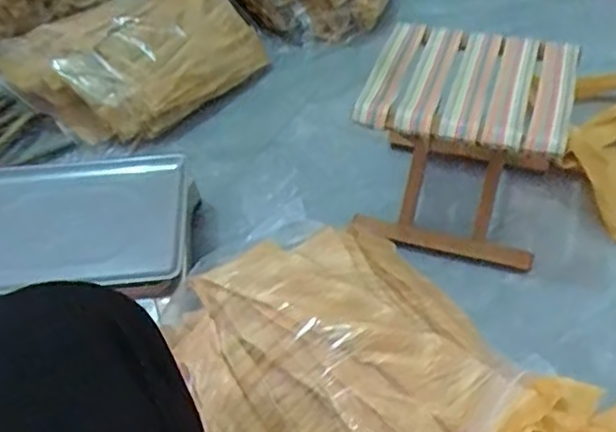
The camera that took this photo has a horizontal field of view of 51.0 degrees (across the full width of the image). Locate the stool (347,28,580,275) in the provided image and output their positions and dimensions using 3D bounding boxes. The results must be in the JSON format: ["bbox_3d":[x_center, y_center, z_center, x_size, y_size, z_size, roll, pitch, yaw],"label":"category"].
[{"bbox_3d":[0.224,-0.107,0.953,0.259,0.228,0.234,12,50,15],"label":"stool"}]

